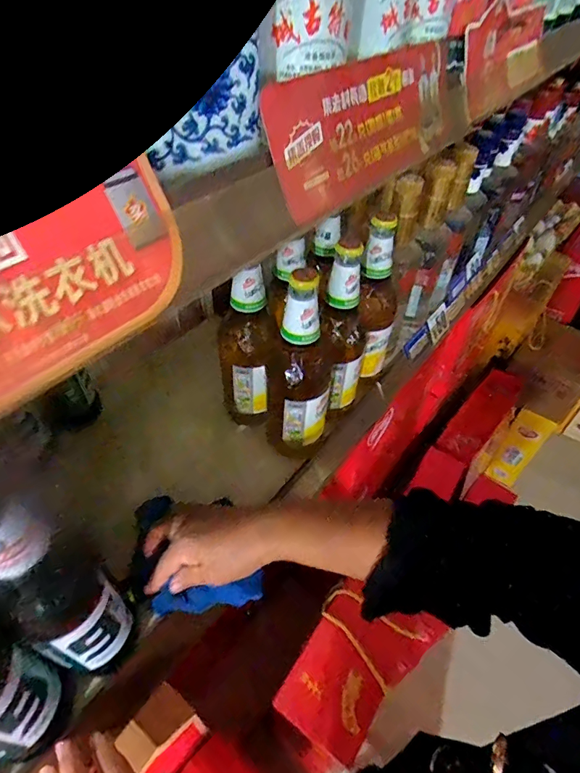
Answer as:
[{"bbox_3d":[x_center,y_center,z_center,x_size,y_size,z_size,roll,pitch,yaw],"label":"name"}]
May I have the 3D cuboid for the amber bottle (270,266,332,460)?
[{"bbox_3d":[0.012,-0.011,0.478,0.069,0.244,0.067,6,47,4],"label":"amber bottle"}]

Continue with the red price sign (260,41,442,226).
[{"bbox_3d":[0.052,-0.168,0.276,0.007,0.064,0.198,10,41,43],"label":"red price sign"}]

